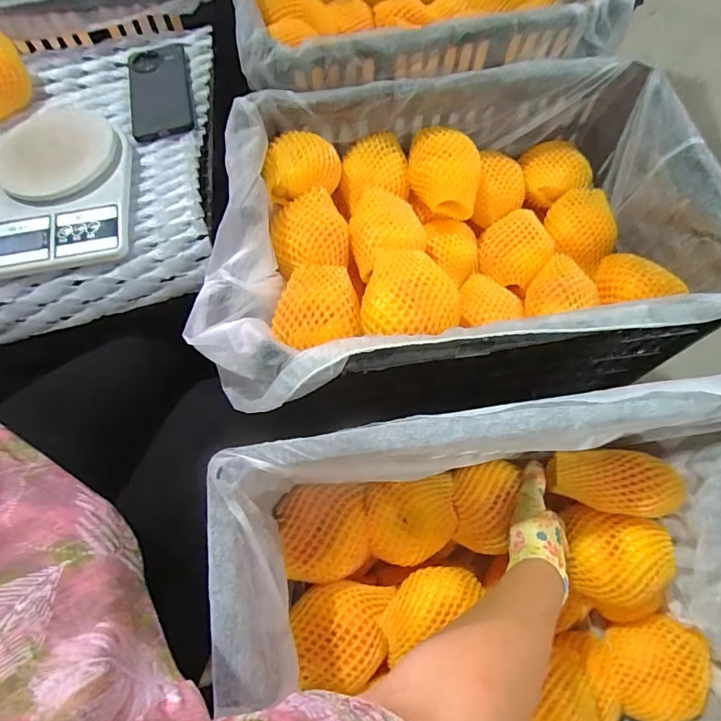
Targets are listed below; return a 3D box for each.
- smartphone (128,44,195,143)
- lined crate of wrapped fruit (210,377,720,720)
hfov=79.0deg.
[{"bbox_3d":[-0.259,-0.345,0.564,0.077,0.010,0.161,-14,68,-4],"label":"smartphone"},{"bbox_3d":[0.141,0.234,0.387,0.463,0.217,0.334,-8,68,-2],"label":"lined crate of wrapped fruit"}]

